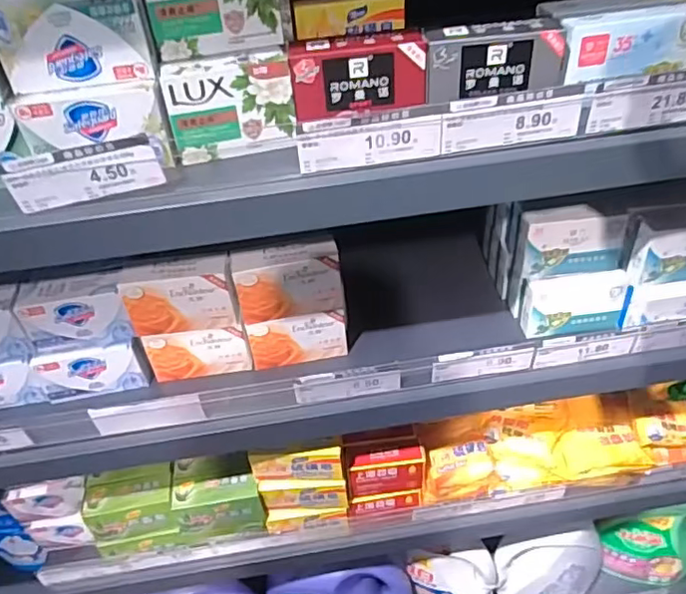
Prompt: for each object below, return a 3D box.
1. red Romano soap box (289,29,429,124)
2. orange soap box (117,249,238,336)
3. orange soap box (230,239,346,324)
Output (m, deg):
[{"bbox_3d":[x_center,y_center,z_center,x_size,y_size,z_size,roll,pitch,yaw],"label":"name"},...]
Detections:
[{"bbox_3d":[0.011,-0.163,0.437,0.097,0.051,0.024,-8,41,-2],"label":"red Romano soap box"},{"bbox_3d":[-0.152,-0.006,0.563,0.098,0.071,0.041,-6,41,0],"label":"orange soap box"},{"bbox_3d":[-0.051,-0.017,0.565,0.098,0.065,0.034,-10,41,-4],"label":"orange soap box"}]

